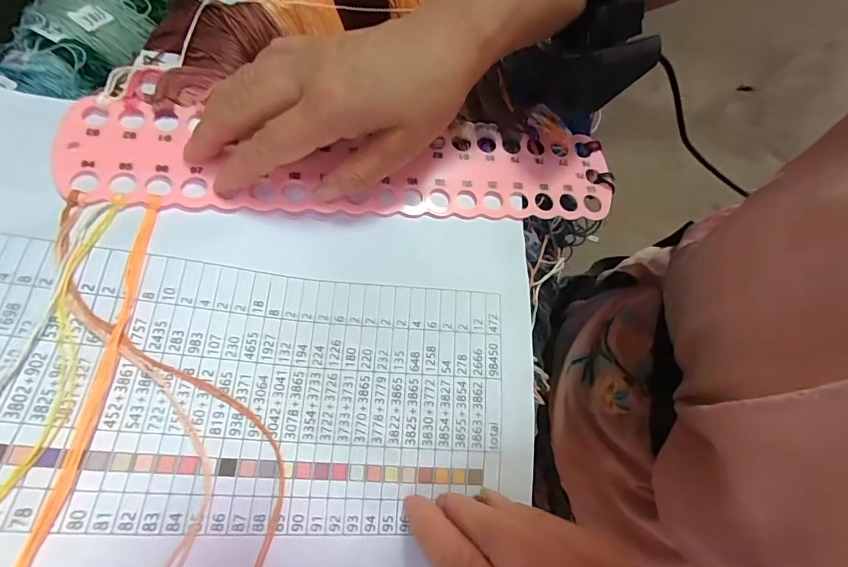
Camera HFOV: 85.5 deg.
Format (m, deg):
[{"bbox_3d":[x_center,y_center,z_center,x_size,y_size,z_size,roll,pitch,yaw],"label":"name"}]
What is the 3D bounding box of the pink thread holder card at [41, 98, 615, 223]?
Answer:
[{"bbox_3d":[-0.031,-0.065,0.252,0.288,0.005,0.058,-1,74,-13],"label":"pink thread holder card"}]

